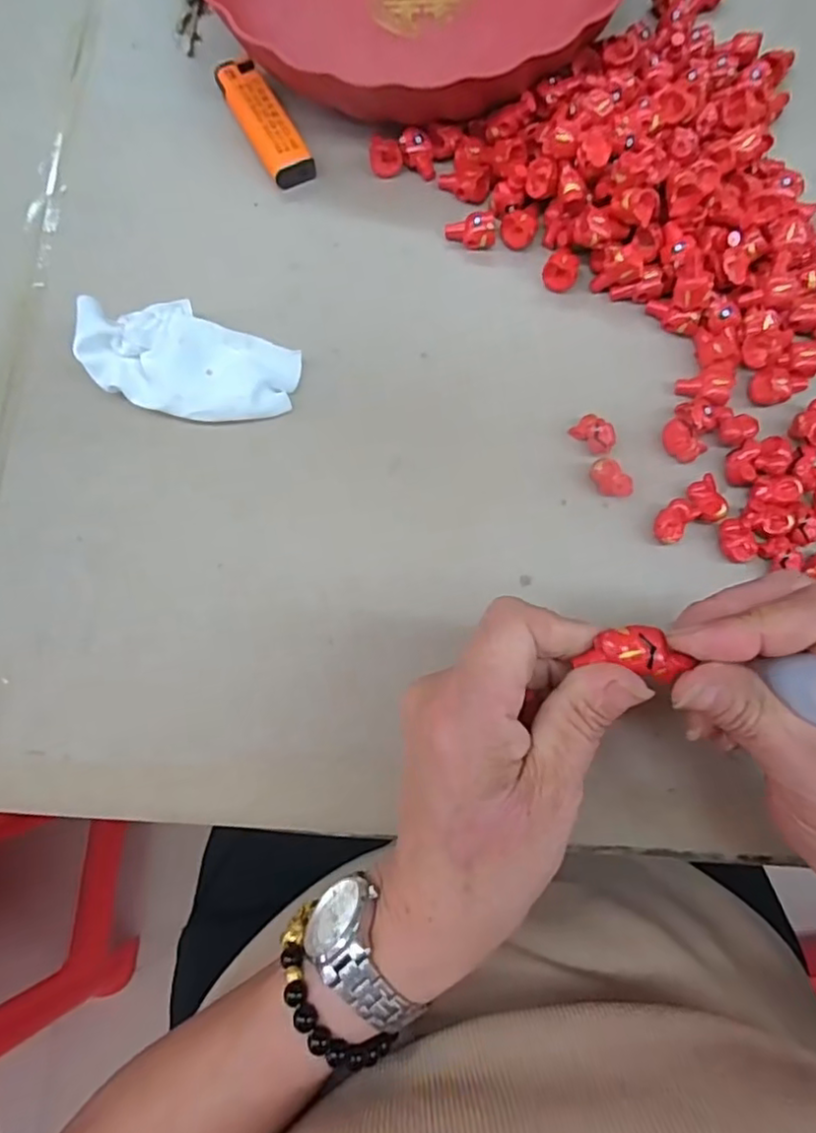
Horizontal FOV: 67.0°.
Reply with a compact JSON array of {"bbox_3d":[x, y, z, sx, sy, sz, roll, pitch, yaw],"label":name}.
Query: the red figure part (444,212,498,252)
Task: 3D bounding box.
[{"bbox_3d":[0.033,-0.171,0.315,0.026,0.012,0.014,-7,78,-1],"label":"red figure part"}]

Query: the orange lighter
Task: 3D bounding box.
[{"bbox_3d":[-0.077,-0.239,0.331,0.024,0.012,0.079,-27,79,-5],"label":"orange lighter"}]

